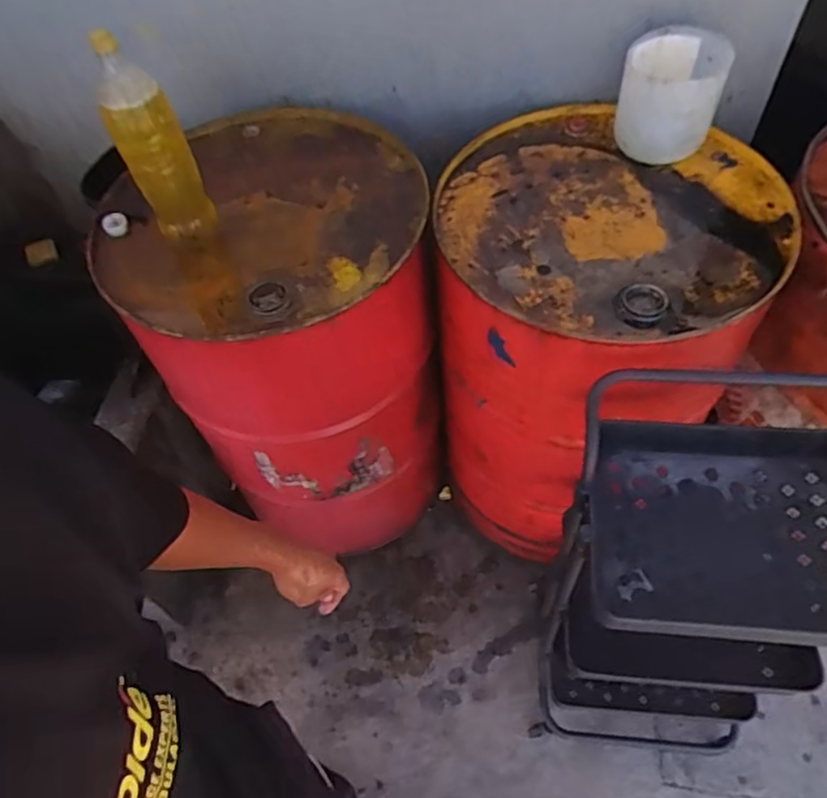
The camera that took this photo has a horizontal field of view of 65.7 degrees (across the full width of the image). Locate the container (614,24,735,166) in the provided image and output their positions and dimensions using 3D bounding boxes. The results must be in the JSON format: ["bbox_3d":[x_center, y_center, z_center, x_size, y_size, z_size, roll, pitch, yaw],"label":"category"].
[{"bbox_3d":[0.419,-0.500,1.057,0.148,0.142,0.165,11,57,11],"label":"container"}]

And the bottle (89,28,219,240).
[{"bbox_3d":[-0.370,-0.360,0.907,0.088,0.268,0.096,-26,58,-14],"label":"bottle"}]

